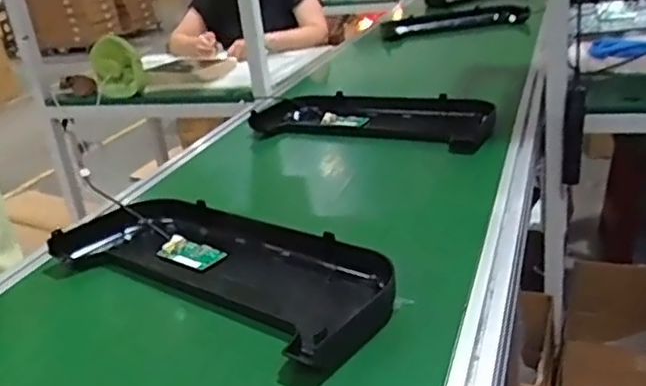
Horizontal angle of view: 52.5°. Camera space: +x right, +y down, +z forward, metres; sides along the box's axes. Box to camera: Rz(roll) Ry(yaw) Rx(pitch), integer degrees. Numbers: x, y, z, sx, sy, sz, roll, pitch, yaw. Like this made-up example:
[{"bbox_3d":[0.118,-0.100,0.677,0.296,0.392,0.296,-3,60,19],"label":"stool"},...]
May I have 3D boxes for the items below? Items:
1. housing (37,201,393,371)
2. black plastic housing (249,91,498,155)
[{"bbox_3d":[-0.132,0.093,0.835,0.494,0.052,0.201,13,30,39],"label":"housing"},{"bbox_3d":[0.100,-0.155,1.359,0.528,0.048,0.200,7,26,30],"label":"black plastic housing"}]

